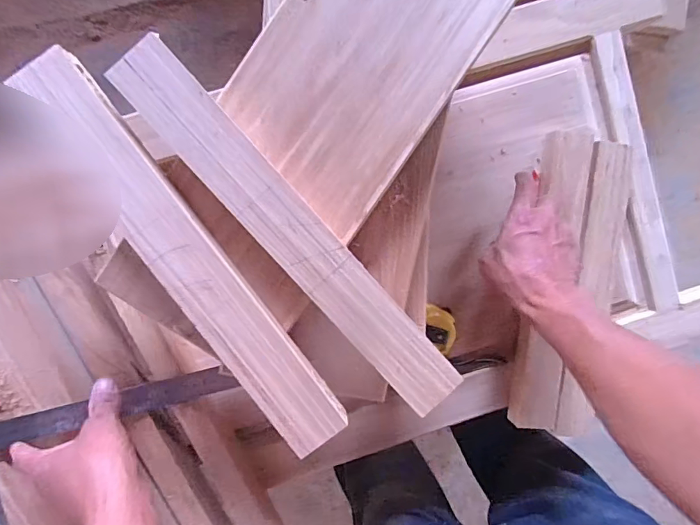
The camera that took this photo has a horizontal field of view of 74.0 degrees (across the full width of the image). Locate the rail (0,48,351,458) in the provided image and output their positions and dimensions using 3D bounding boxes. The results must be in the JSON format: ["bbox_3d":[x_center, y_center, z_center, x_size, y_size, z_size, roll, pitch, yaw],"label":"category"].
[{"bbox_3d":[-0.123,0.000,0.354,0.052,0.029,0.342,-37,98,-1],"label":"rail"}]

